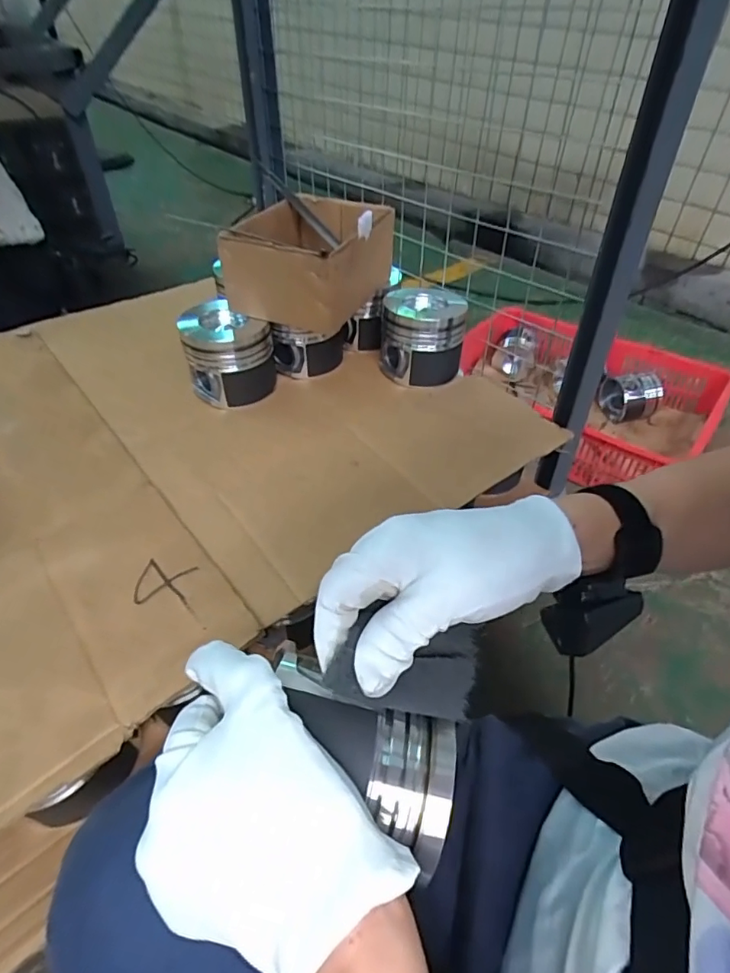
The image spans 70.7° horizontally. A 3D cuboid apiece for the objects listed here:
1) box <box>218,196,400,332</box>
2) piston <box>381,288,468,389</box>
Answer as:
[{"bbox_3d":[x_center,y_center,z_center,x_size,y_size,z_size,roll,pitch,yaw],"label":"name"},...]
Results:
[{"bbox_3d":[-0.064,-0.289,0.657,0.153,0.091,0.191,20,47,16],"label":"box"},{"bbox_3d":[0.077,-0.210,0.702,0.112,0.089,0.122,2,46,4],"label":"piston"}]

